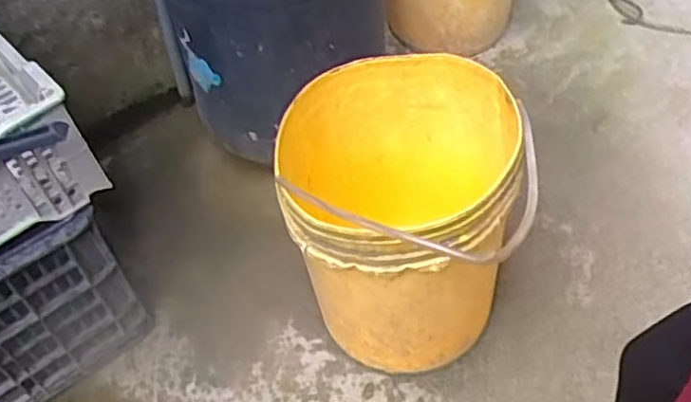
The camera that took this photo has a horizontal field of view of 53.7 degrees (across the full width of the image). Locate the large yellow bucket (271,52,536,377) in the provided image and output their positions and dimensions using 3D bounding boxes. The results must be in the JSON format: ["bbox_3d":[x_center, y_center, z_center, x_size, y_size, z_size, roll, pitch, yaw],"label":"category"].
[{"bbox_3d":[0.071,0.031,0.903,0.286,0.352,0.304,-2,51,3],"label":"large yellow bucket"}]

